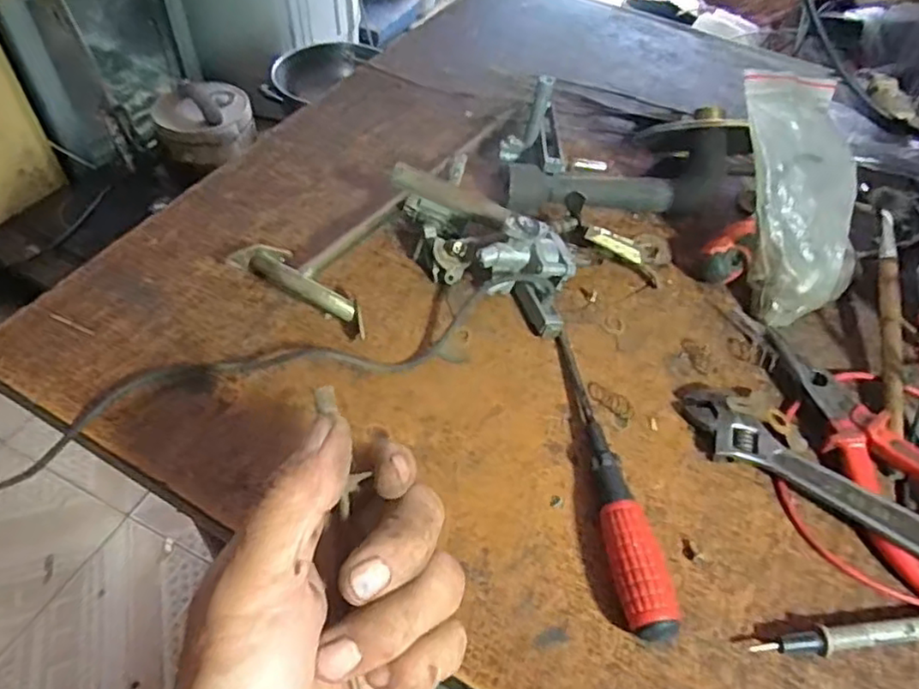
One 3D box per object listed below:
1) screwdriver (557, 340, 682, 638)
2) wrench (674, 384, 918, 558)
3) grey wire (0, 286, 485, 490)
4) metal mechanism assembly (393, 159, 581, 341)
[{"bbox_3d":[0.068,0.058,0.321,0.021,0.021,0.163,-6,51,-8],"label":"screwdriver"},{"bbox_3d":[0.172,0.067,0.322,0.033,0.019,0.147,-36,60,-28],"label":"wrench"},{"bbox_3d":[-0.112,0.016,0.345,0.281,0.006,0.044,-17,53,-17],"label":"grey wire"},{"bbox_3d":[0.018,-0.064,0.391,0.123,0.052,0.060,29,54,19],"label":"metal mechanism assembly"}]

